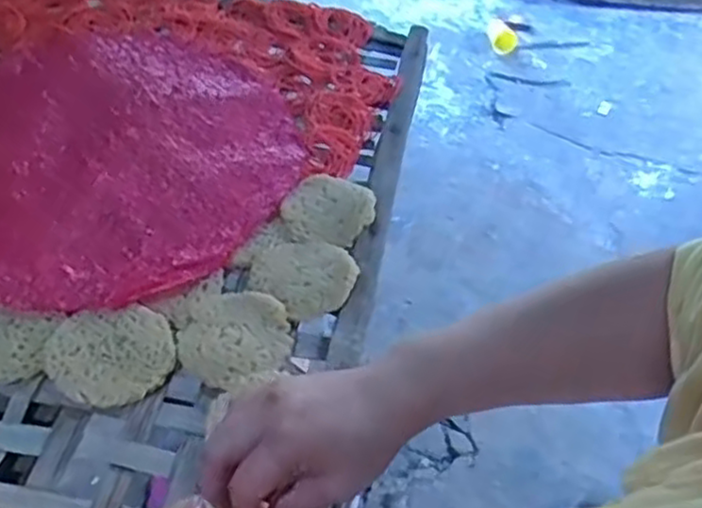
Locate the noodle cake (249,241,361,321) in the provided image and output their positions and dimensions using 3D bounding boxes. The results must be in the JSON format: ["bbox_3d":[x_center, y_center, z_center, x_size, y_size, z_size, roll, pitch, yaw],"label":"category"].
[{"bbox_3d":[-0.035,0.013,0.558,0.075,0.010,0.070,3,48,-3],"label":"noodle cake"}]

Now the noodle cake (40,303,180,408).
[{"bbox_3d":[-0.162,0.067,0.495,0.081,0.007,0.073,-8,49,-13],"label":"noodle cake"}]

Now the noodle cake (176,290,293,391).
[{"bbox_3d":[-0.082,0.058,0.518,0.080,0.011,0.070,-17,52,-20],"label":"noodle cake"}]

